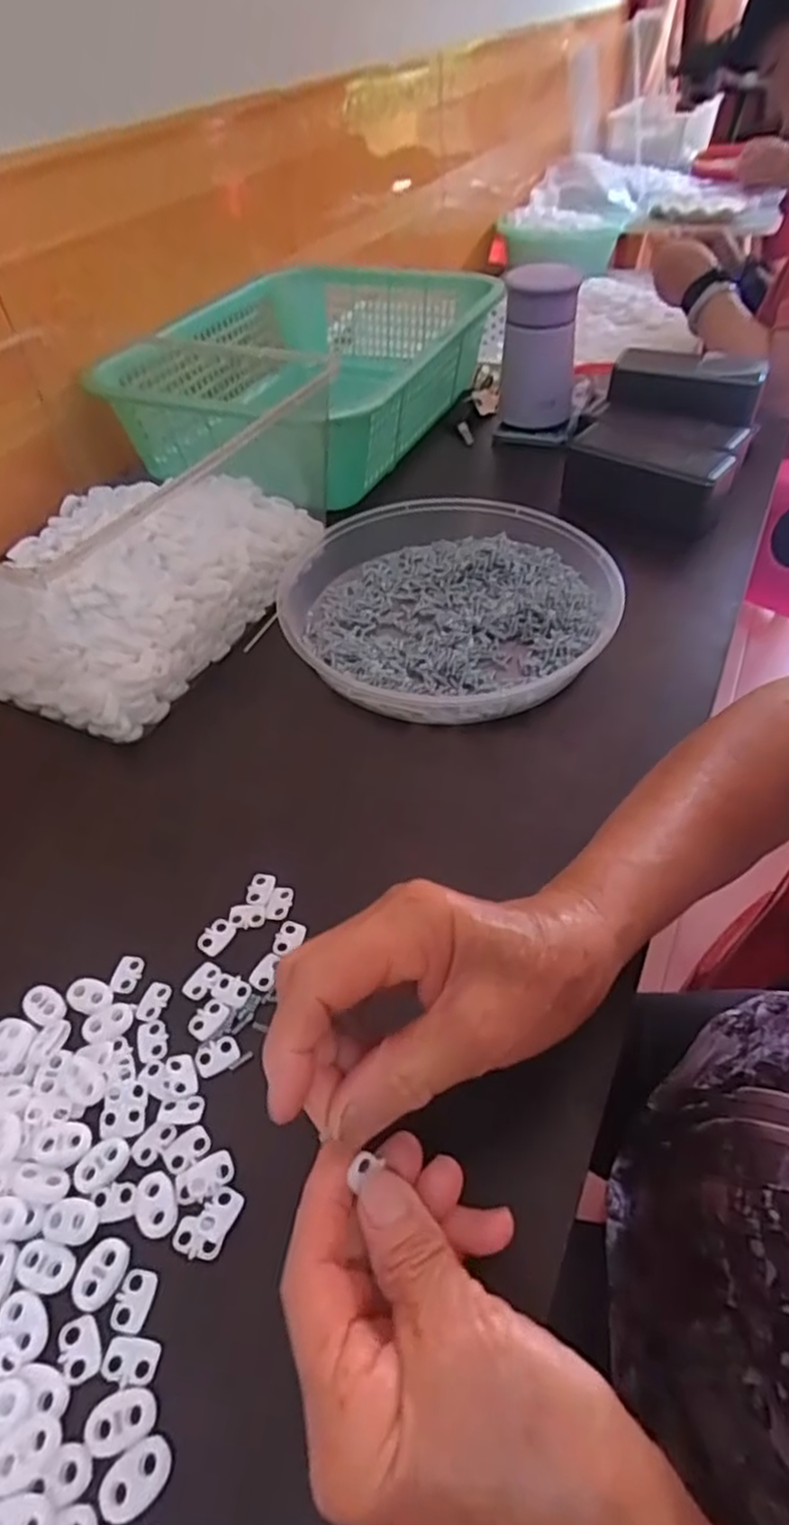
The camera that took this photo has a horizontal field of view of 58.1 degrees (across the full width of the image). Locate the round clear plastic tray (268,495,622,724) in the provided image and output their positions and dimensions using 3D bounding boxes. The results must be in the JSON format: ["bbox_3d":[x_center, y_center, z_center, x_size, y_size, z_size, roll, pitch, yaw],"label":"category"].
[{"bbox_3d":[0.034,-0.117,0.514,0.233,0.036,0.233,-2,48,2],"label":"round clear plastic tray"}]

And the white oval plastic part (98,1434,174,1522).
[{"bbox_3d":[-0.083,0.229,0.227,0.023,0.004,0.015,-30,53,-22],"label":"white oval plastic part"}]

